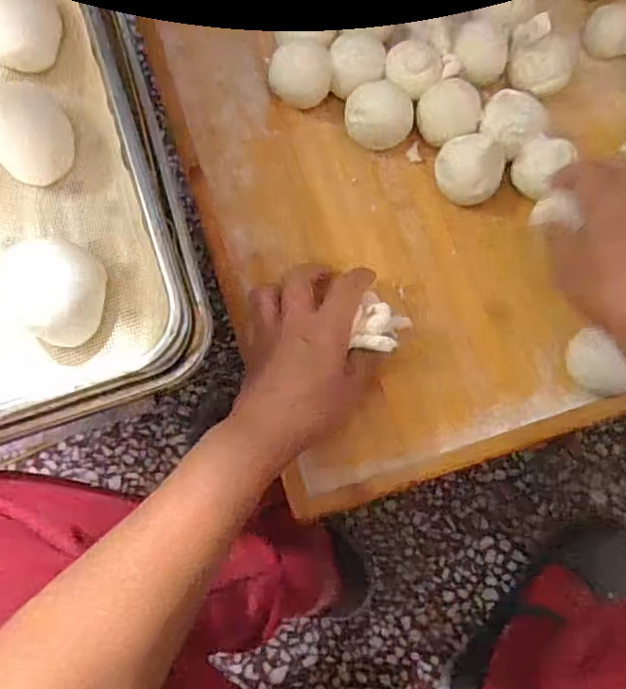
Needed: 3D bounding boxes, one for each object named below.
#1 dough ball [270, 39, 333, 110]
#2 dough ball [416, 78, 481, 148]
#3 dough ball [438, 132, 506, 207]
[{"bbox_3d":[-0.009,-0.204,0.480,0.049,0.045,0.043,4,77,2],"label":"dough ball"},{"bbox_3d":[0.103,-0.174,0.470,0.047,0.033,0.047,13,77,5],"label":"dough ball"},{"bbox_3d":[0.118,-0.130,0.460,0.051,0.041,0.042,20,78,6],"label":"dough ball"}]

